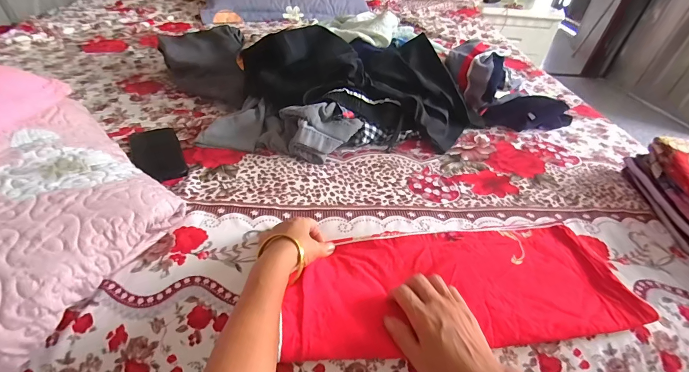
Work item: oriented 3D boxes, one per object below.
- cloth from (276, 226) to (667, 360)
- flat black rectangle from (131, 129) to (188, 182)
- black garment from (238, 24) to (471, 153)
[{"bbox_3d":[0.138,0.119,0.401,0.408,0.025,0.161,-4,42,-10],"label":"cloth"},{"bbox_3d":[-0.336,-0.062,0.580,0.076,0.011,0.179,-20,47,-25],"label":"flat black rectangle"},{"bbox_3d":[0.030,-0.223,0.691,0.461,0.158,0.207,15,43,11],"label":"black garment"}]

